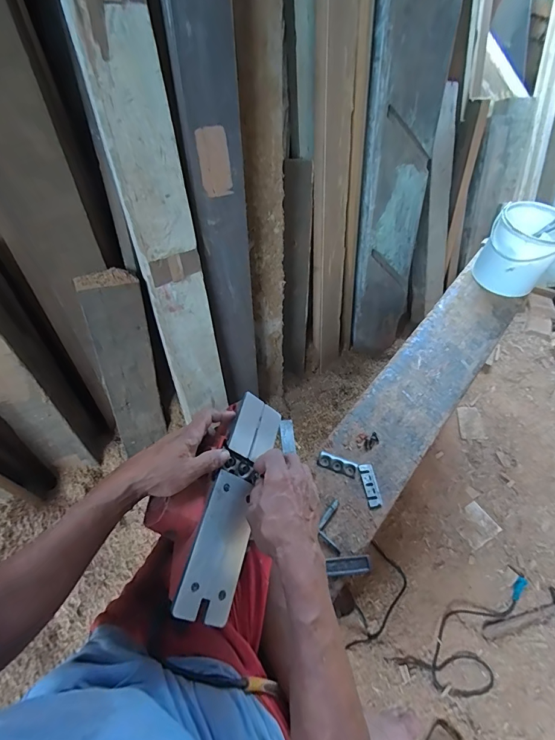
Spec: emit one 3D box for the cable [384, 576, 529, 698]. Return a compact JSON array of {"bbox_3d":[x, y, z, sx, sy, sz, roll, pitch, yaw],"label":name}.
[{"bbox_3d":[0.589,0.817,1.080,0.505,0.031,0.184,-22,62,-15],"label":"cable"}]

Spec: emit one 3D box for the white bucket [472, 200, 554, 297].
[{"bbox_3d":[0.675,-0.326,1.031,0.180,0.215,0.179,1,58,-2],"label":"white bucket"}]

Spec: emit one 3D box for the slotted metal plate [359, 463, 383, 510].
[{"bbox_3d":[0.181,0.225,0.704,0.028,0.008,0.085,-6,59,-6],"label":"slotted metal plate"}]

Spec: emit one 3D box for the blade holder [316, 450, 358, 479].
[{"bbox_3d":[0.121,0.190,0.727,0.079,0.004,0.033,20,60,10],"label":"blade holder"}]

